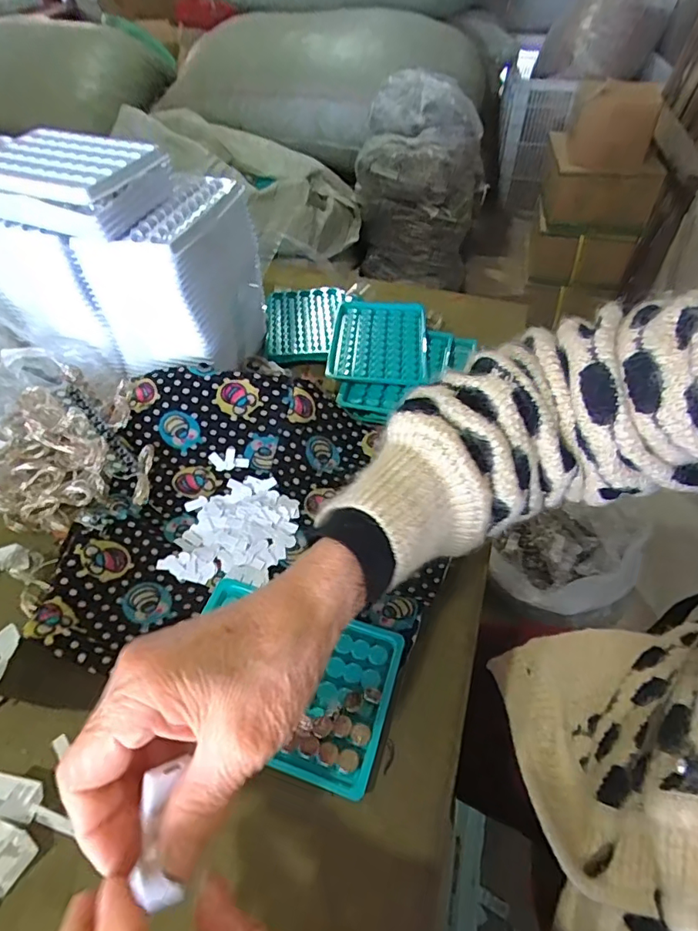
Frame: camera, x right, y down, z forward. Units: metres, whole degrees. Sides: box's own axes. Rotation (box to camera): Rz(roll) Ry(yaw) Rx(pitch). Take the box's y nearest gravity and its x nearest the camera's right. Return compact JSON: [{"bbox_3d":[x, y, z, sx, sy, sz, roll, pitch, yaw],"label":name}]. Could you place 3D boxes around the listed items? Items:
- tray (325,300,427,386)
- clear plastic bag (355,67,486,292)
[{"bbox_3d":[0.030,-0.127,0.521,0.096,0.014,0.128,2,50,4],"label":"tray"},{"bbox_3d":[0.237,-0.936,1.700,0.399,0.526,0.350,9,51,10],"label":"clear plastic bag"}]

